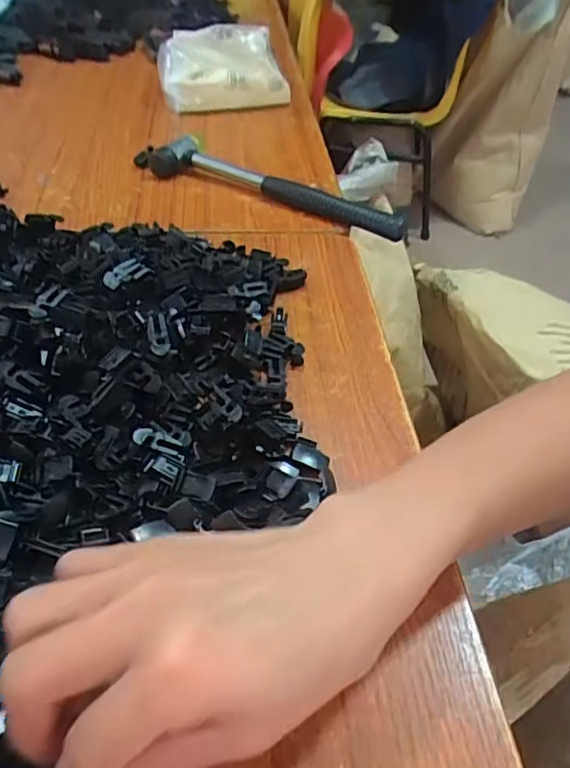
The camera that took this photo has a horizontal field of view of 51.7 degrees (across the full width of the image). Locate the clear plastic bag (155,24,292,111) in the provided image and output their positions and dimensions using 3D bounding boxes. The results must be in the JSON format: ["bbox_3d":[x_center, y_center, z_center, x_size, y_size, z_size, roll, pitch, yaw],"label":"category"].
[{"bbox_3d":[-0.071,-0.366,0.675,0.145,0.074,0.083,-4,46,-9],"label":"clear plastic bag"}]

